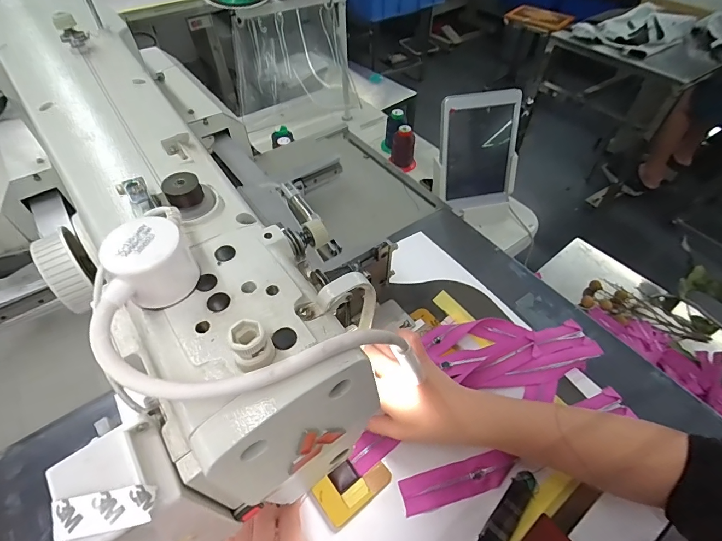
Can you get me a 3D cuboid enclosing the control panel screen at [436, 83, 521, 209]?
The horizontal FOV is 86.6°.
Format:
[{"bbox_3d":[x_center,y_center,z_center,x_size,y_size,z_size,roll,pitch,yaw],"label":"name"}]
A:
[{"bbox_3d":[0.224,-0.228,0.738,0.156,0.212,0.035,-10,34,-7],"label":"control panel screen"}]

